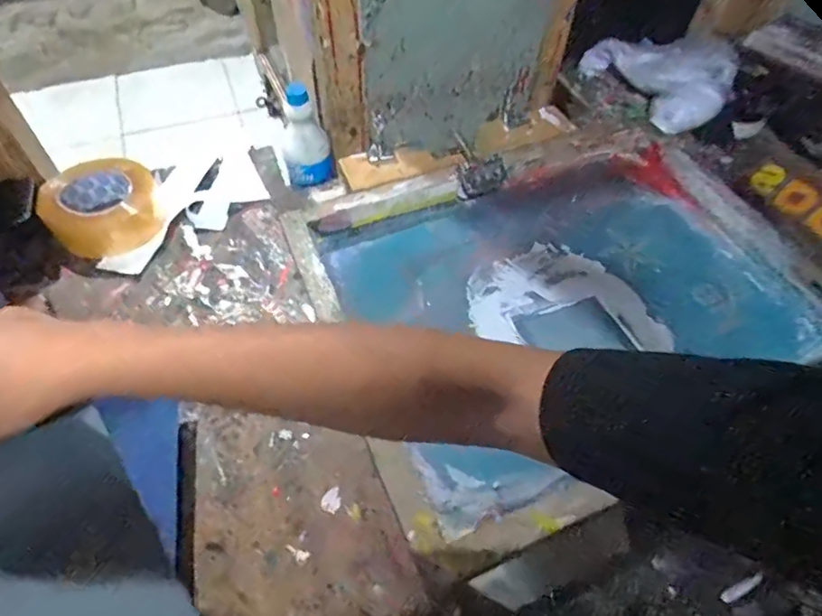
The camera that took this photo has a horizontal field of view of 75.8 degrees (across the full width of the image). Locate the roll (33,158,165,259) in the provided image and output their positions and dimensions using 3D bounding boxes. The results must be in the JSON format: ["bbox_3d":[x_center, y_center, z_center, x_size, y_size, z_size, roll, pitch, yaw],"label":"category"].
[{"bbox_3d":[-0.392,-0.133,0.668,0.128,0.069,0.118,0,53,-1],"label":"roll"}]

